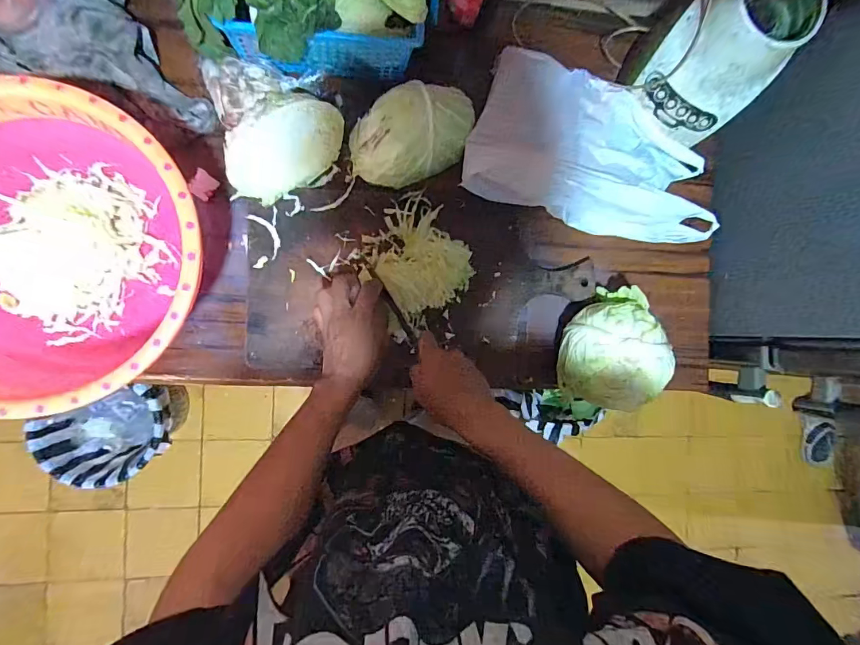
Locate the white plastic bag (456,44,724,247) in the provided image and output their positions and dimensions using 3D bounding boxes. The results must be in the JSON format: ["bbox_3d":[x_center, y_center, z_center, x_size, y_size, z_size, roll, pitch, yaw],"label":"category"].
[{"bbox_3d":[0.231,-0.237,0.593,0.331,0.093,0.205,17,88,-8],"label":"white plastic bag"}]

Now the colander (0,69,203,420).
[{"bbox_3d":[-0.401,-0.071,0.481,0.307,0.153,0.308,0,90,-8],"label":"colander"}]

